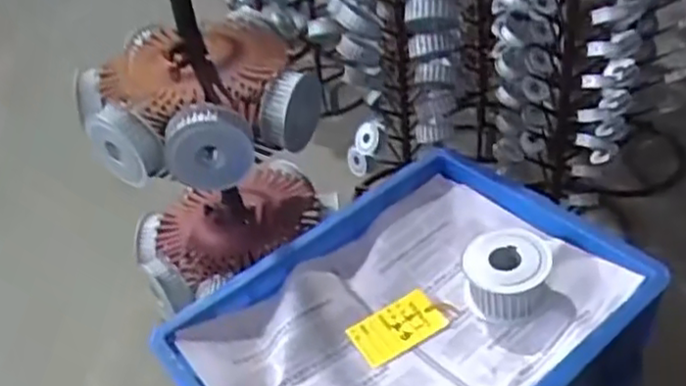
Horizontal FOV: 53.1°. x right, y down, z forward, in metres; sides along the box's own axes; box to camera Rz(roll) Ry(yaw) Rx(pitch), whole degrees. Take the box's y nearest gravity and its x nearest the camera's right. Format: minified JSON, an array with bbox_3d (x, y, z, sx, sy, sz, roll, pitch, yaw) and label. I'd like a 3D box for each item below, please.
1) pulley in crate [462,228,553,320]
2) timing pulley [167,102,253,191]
[{"bbox_3d":[0.163,0.080,0.689,0.081,0.050,0.084,5,40,16],"label":"pulley in crate"},{"bbox_3d":[-0.147,-0.051,0.757,0.096,0.091,0.026,-11,38,-4],"label":"timing pulley"}]

